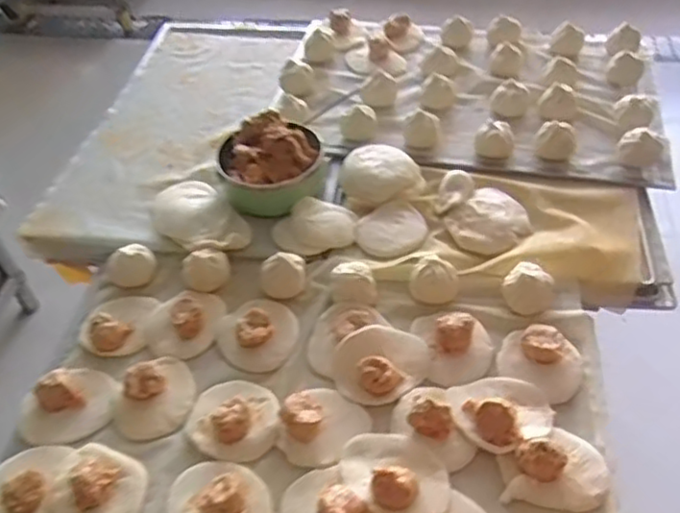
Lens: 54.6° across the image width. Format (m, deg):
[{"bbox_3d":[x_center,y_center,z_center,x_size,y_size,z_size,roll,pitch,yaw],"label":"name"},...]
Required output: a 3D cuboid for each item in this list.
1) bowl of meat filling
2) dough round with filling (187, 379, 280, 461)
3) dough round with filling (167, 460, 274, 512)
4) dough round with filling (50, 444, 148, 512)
[{"bbox_3d":[-0.092,-0.124,0.904,0.153,0.082,0.127,-19,47,-13],"label":"bowl of meat filling"},{"bbox_3d":[-0.110,0.162,0.676,0.091,0.033,0.087,-2,46,2],"label":"dough round with filling"},{"bbox_3d":[-0.115,0.229,0.613,0.092,0.033,0.103,-30,51,-22],"label":"dough round with filling"},{"bbox_3d":[-0.232,0.221,0.628,0.095,0.036,0.086,16,49,19],"label":"dough round with filling"}]

